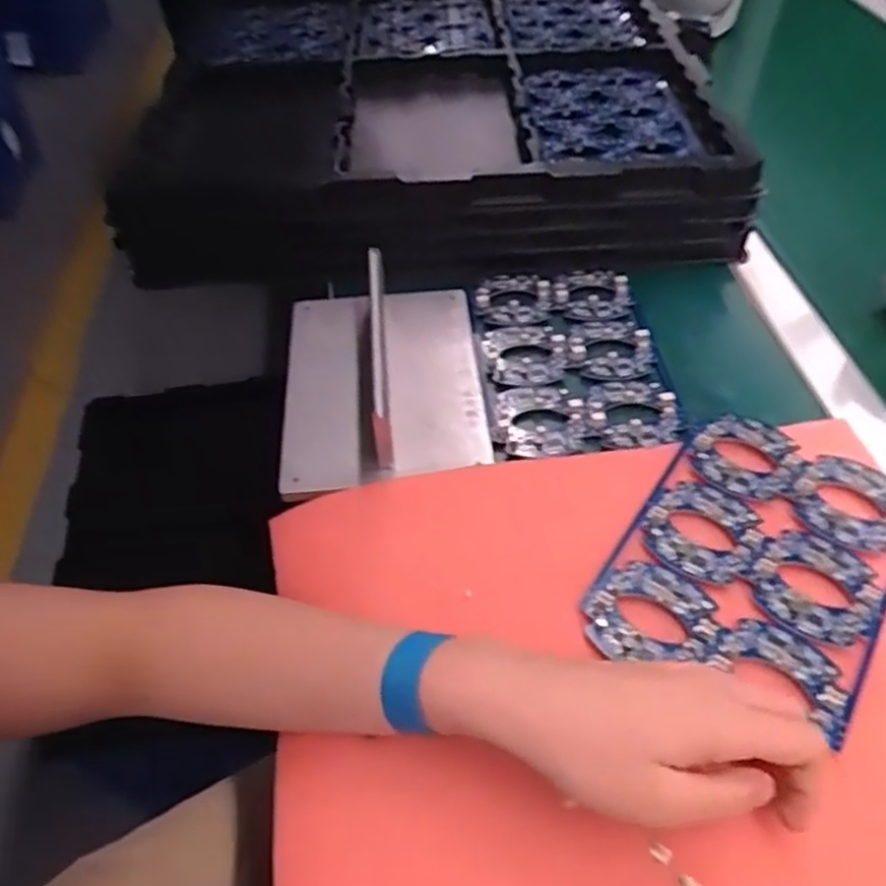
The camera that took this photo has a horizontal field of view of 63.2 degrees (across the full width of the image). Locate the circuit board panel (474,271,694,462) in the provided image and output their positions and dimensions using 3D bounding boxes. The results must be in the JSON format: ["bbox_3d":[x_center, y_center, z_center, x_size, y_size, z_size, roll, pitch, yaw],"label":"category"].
[{"bbox_3d":[0.095,-0.069,0.546,0.131,0.011,0.193,-4,49,-2],"label":"circuit board panel"}]

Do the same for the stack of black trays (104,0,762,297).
[{"bbox_3d":[-0.019,-0.341,0.727,0.511,0.105,0.470,-5,49,-3],"label":"stack of black trays"}]

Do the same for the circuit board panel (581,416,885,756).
[{"bbox_3d":[0.182,0.064,0.414,0.138,0.004,0.193,27,55,23],"label":"circuit board panel"}]

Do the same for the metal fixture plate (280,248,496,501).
[{"bbox_3d":[-0.042,-0.059,0.516,0.141,0.054,0.195,-2,46,-6],"label":"metal fixture plate"}]

